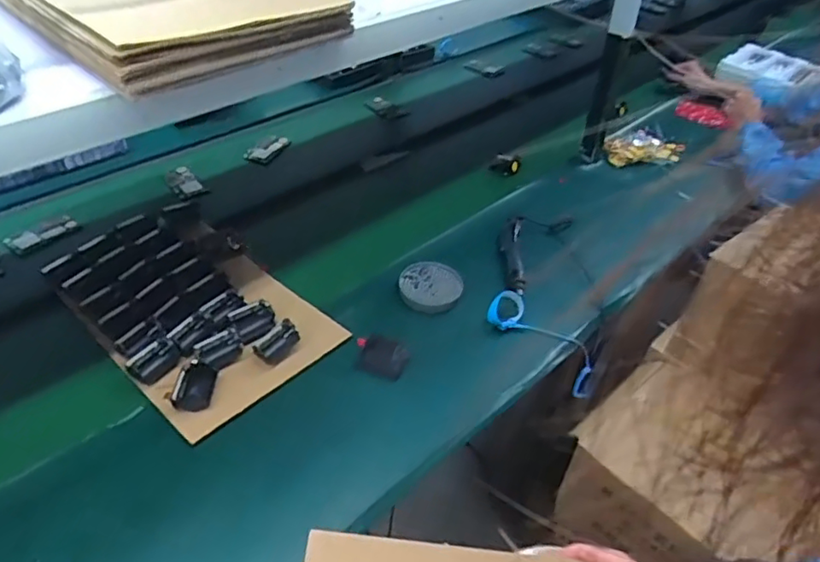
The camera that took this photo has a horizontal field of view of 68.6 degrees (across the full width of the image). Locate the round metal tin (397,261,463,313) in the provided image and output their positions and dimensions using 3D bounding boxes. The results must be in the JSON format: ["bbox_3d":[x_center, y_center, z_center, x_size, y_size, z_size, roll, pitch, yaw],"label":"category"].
[{"bbox_3d":[0.040,0.010,1.105,0.115,0.020,0.124,3,42,-2],"label":"round metal tin"}]

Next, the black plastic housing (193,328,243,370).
[{"bbox_3d":[-0.305,0.107,0.961,0.071,0.020,0.062,-30,52,-33],"label":"black plastic housing"}]

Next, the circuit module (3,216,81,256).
[{"bbox_3d":[-0.727,-0.093,1.192,0.050,0.017,0.126,32,48,27],"label":"circuit module"}]

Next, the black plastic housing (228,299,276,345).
[{"bbox_3d":[-0.262,0.065,1.002,0.071,0.032,0.055,-28,51,-31],"label":"black plastic housing"}]

